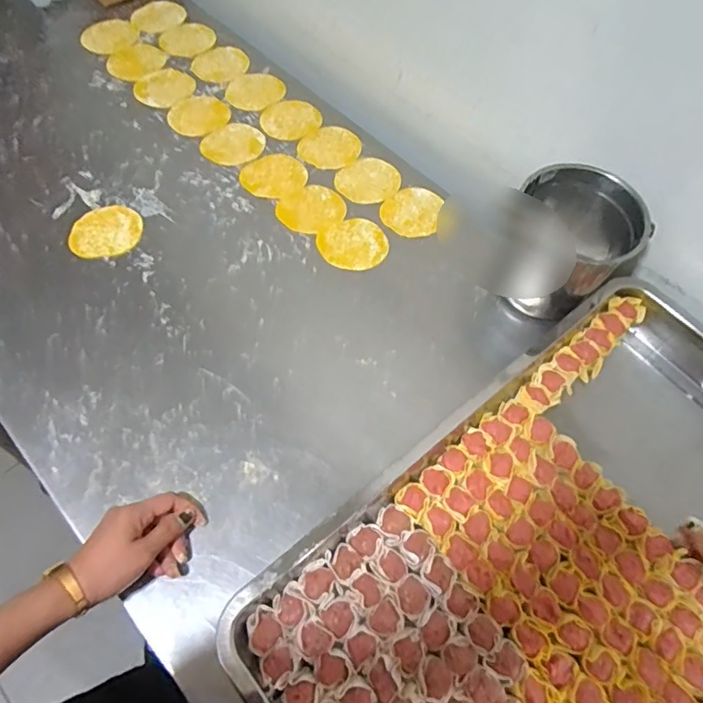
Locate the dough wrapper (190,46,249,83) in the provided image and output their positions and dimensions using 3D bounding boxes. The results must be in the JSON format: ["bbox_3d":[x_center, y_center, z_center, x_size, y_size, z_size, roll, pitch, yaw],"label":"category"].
[{"bbox_3d":[-0.214,-0.470,0.868,0.094,0.004,0.094,1,64,-3],"label":"dough wrapper"}]

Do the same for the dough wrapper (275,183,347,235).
[{"bbox_3d":[-0.054,-0.193,0.722,0.086,0.004,0.077,-36,71,-19],"label":"dough wrapper"}]

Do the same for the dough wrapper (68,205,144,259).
[{"bbox_3d":[-0.317,-0.158,0.688,0.086,0.004,0.083,-4,64,-6],"label":"dough wrapper"}]

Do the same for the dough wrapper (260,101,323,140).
[{"bbox_3d":[-0.094,-0.352,0.808,0.090,0.006,0.074,-35,71,-18],"label":"dough wrapper"}]

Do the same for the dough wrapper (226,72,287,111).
[{"bbox_3d":[-0.152,-0.410,0.839,0.092,0.004,0.092,1,62,-2],"label":"dough wrapper"}]

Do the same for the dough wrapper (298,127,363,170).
[{"bbox_3d":[-0.033,-0.299,0.782,0.090,0.005,0.086,1,59,-1],"label":"dough wrapper"}]

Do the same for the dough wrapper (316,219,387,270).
[{"bbox_3d":[0.003,-0.140,0.695,0.087,0.004,0.079,-27,69,-16],"label":"dough wrapper"}]

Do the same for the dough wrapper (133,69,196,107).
[{"bbox_3d":[-0.296,-0.417,0.839,0.091,0.005,0.091,1,64,-3],"label":"dough wrapper"}]

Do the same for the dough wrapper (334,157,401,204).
[{"bbox_3d":[0.025,-0.241,0.752,0.090,0.004,0.077,-37,71,-19],"label":"dough wrapper"}]

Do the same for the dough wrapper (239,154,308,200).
[{"bbox_3d":[-0.110,-0.248,0.753,0.087,0.005,0.081,1,64,-3],"label":"dough wrapper"}]

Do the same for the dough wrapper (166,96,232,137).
[{"bbox_3d":[-0.231,-0.359,0.810,0.091,0.004,0.091,1,64,-3],"label":"dough wrapper"}]

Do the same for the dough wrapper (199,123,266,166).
[{"bbox_3d":[-0.174,-0.304,0.781,0.089,0.004,0.078,-38,72,-19],"label":"dough wrapper"}]

